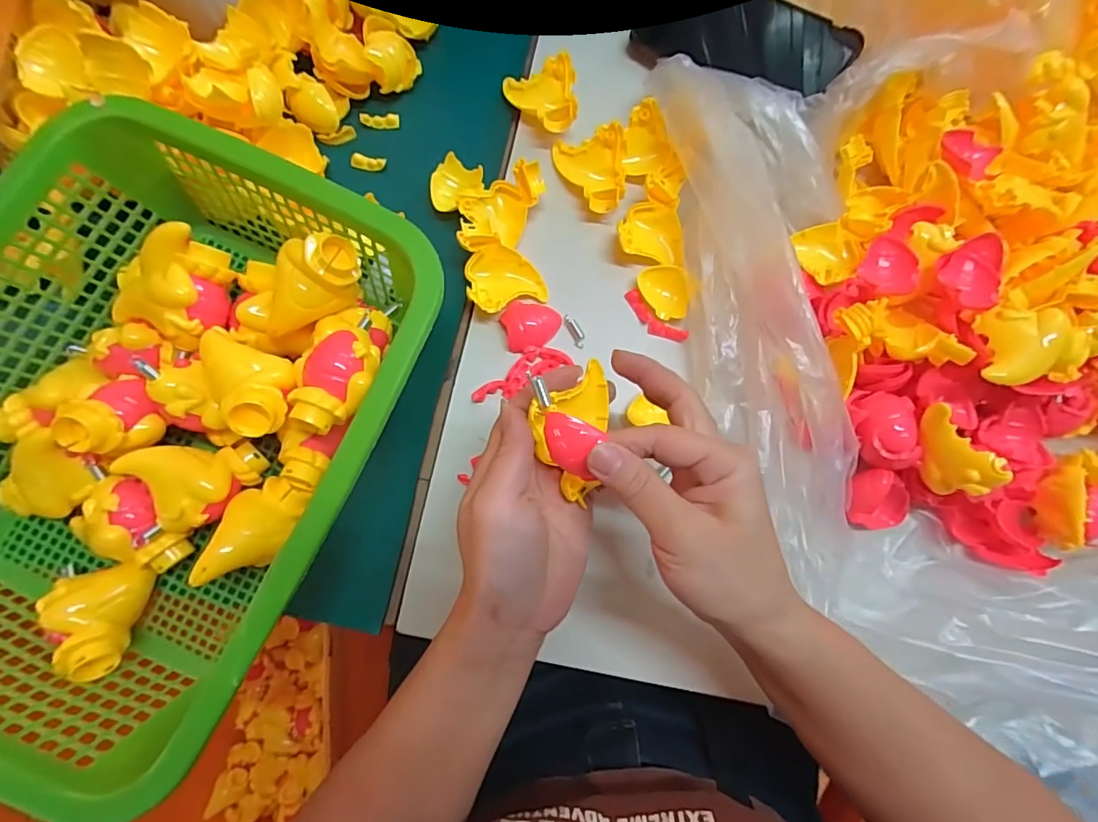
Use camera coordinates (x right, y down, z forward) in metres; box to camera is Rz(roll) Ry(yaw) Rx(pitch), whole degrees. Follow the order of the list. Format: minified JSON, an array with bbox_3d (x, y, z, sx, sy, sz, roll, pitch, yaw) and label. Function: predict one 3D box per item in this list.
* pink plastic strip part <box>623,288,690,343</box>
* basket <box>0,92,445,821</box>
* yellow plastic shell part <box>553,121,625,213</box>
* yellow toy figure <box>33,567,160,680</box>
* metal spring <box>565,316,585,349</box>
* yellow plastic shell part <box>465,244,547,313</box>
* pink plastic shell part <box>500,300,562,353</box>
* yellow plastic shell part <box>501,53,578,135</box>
[{"bbox_3d":[0.080,-0.070,0.372,0.056,0.007,0.017,42,81,5],"label":"pink plastic strip part"},{"bbox_3d":[-0.241,0.012,0.306,0.263,0.099,0.336,26,80,2],"label":"basket"},{"bbox_3d":[0.033,-0.189,0.379,0.053,0.023,0.066,-1,80,-3],"label":"yellow plastic shell part"},{"bbox_3d":[-0.284,0.130,0.305,0.044,0.048,0.061,3,80,-2],"label":"yellow toy figure"},{"bbox_3d":[0.020,-0.061,0.369,0.009,0.005,0.027,-26,82,-6],"label":"metal spring"},{"bbox_3d":[-0.035,-0.100,0.366,0.055,0.015,0.048,-24,82,-6],"label":"yellow plastic shell part"},{"bbox_3d":[-0.013,-0.066,0.365,0.043,0.011,0.036,-16,81,-5],"label":"pink plastic shell part"},{"bbox_3d":[-0.004,-0.249,0.387,0.056,0.033,0.065,-9,81,-4],"label":"yellow plastic shell part"}]

